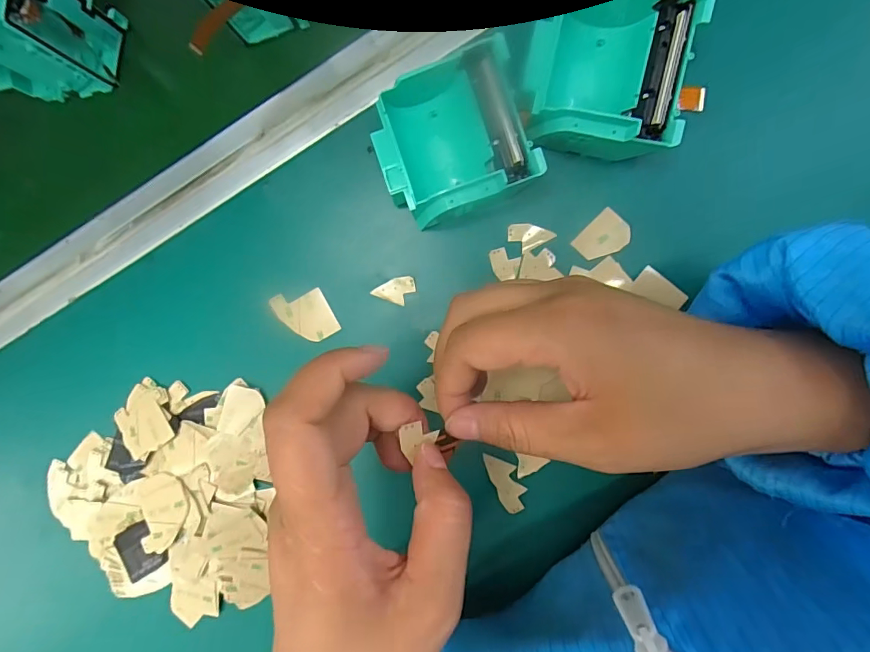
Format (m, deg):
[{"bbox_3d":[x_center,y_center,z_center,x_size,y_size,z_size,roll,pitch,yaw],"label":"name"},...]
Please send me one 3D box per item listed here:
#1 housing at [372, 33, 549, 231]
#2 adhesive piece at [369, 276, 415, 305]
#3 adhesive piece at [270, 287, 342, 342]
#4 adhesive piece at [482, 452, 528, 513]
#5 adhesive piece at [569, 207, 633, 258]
[{"bbox_3d":[0.009,-0.104,0.261,0.079,0.039,0.088,-19,90,7],"label":"housing"},{"bbox_3d":[-0.024,-0.023,0.285,0.023,0.004,0.018,20,94,5],"label":"adhesive piece"},{"bbox_3d":[-0.080,-0.007,0.291,0.031,0.004,0.035,-29,89,6],"label":"adhesive piece"},{"bbox_3d":[0.043,0.093,0.284,0.016,0.004,0.038,-24,89,6],"label":"adhesive piece"},{"bbox_3d":[0.096,-0.050,0.271,0.029,0.004,0.023,-44,87,6],"label":"adhesive piece"}]

